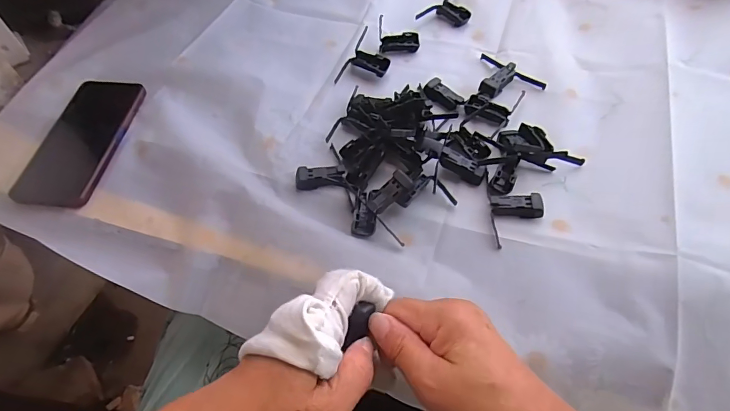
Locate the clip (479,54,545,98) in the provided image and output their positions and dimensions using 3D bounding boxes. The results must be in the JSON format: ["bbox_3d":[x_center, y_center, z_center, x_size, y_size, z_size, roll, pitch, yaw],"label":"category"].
[{"bbox_3d":[0.151,-0.142,0.471,0.082,0.012,0.056,39,68,24],"label":"clip"}]

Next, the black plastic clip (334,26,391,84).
[{"bbox_3d":[0.004,-0.172,0.497,0.051,0.014,0.082,20,61,15],"label":"black plastic clip"}]

